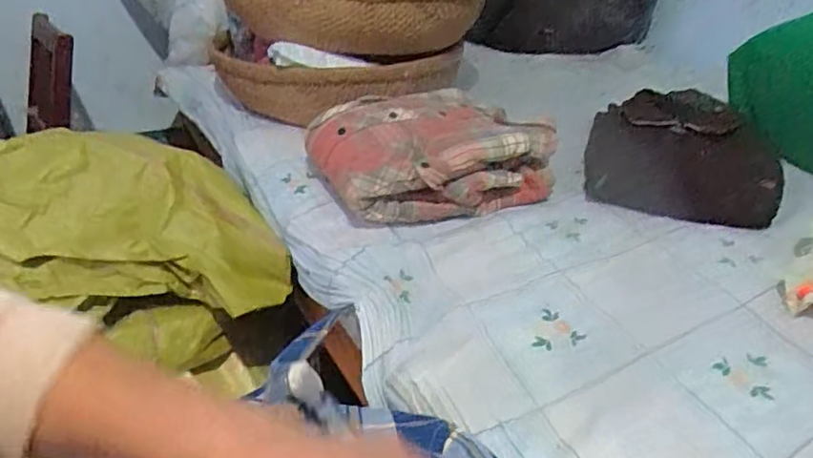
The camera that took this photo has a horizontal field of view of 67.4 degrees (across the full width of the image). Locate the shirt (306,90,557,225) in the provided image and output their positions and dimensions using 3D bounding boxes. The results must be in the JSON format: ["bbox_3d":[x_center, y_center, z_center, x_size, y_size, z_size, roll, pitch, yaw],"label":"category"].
[{"bbox_3d":[0.034,-0.110,0.875,0.300,0.112,0.204,-10,32,-21],"label":"shirt"}]

